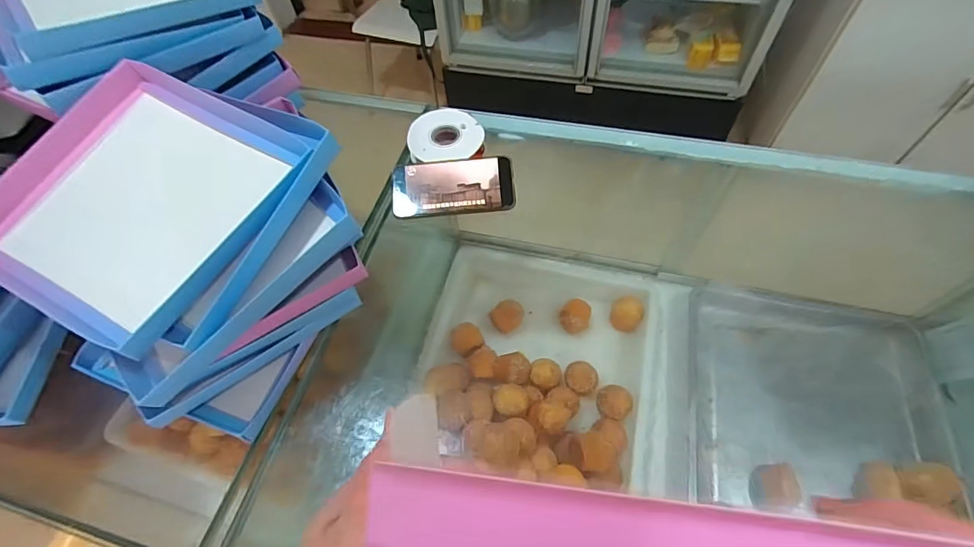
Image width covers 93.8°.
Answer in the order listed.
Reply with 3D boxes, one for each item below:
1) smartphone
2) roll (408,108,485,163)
[{"bbox_3d":[-0.045,-0.115,0.608,0.160,0.012,0.077,-2,75,2],"label":"smartphone"},{"bbox_3d":[-0.058,-0.196,0.650,0.104,0.024,0.100,-4,59,1],"label":"roll"}]

